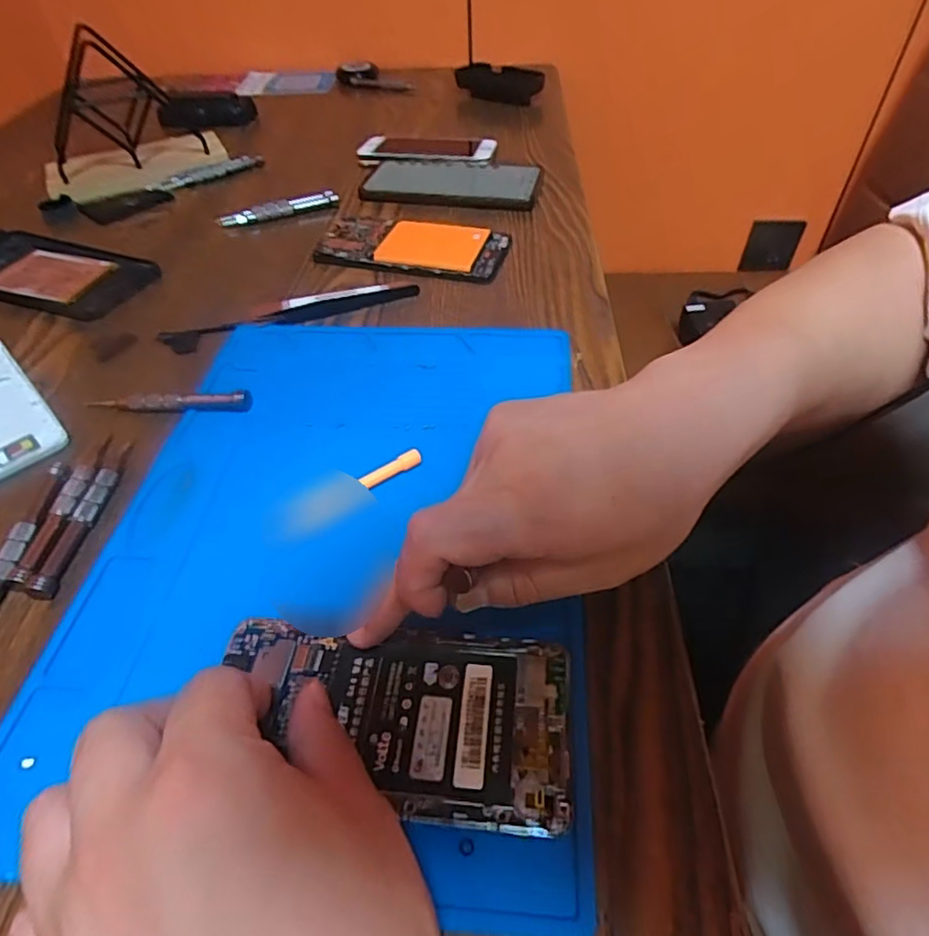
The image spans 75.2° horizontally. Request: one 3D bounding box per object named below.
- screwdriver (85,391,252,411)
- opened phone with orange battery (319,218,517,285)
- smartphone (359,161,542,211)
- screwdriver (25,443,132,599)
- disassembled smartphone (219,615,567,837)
[{"bbox_3d":[-0.179,-0.042,0.365,0.103,0.011,0.012,2,48,4],"label":"screwdriver"},{"bbox_3d":[-0.042,-0.181,0.482,0.147,0.016,0.065,10,49,12],"label":"opened phone with orange battery"},{"bbox_3d":[-0.019,-0.266,0.562,0.171,0.012,0.079,10,49,12],"label":"smartphone"},{"bbox_3d":[-0.194,0.021,0.310,0.014,0.008,0.098,0,48,3],"label":"screwdriver"},{"bbox_3d":[-0.028,0.094,0.231,0.136,0.005,0.069,2,48,5],"label":"disassembled smartphone"}]

